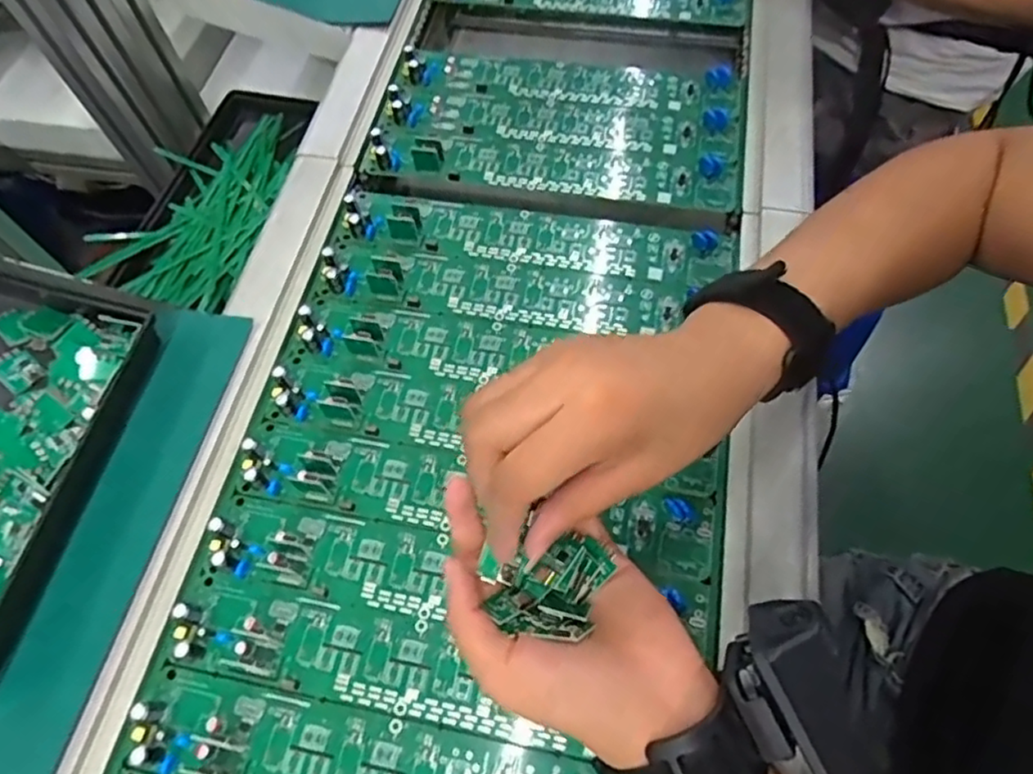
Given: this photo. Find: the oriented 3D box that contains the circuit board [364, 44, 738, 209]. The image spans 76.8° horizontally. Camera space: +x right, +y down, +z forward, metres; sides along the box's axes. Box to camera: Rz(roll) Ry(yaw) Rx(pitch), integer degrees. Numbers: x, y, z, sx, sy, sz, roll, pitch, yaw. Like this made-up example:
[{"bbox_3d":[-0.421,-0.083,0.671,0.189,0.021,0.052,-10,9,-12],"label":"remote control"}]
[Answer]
[{"bbox_3d":[0.034,-0.212,0.509,0.275,0.015,0.146,8,66,8],"label":"circuit board"}]

